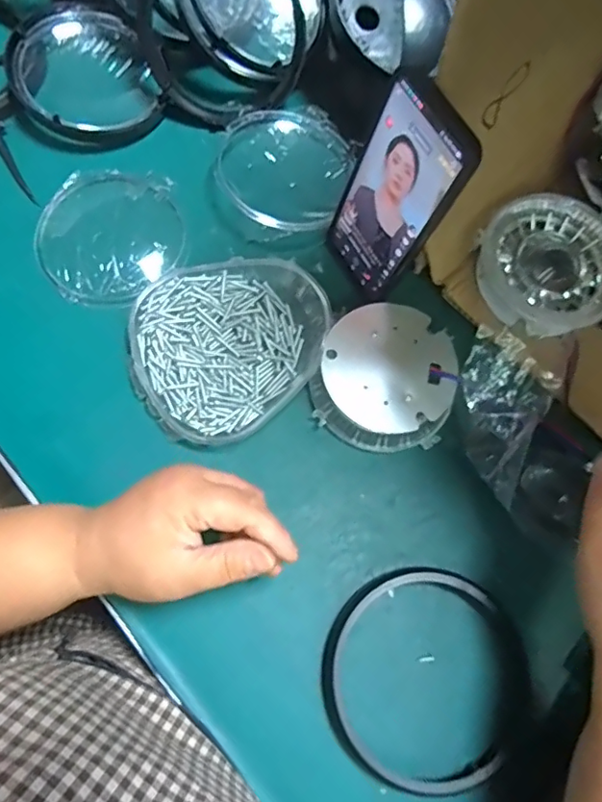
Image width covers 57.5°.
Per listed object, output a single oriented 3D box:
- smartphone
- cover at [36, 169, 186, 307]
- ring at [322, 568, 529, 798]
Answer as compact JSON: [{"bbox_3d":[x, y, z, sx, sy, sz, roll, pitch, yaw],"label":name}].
[{"bbox_3d":[0.063,-0.138,0.382,0.008,0.162,0.077,-26,78,-22],"label":"smartphone"},{"bbox_3d":[-0.159,-0.140,0.454,0.115,0.023,0.122,-18,74,-8],"label":"cover"},{"bbox_3d":[0.085,0.185,0.367,0.137,0.018,0.136,1,72,-3],"label":"ring"}]

